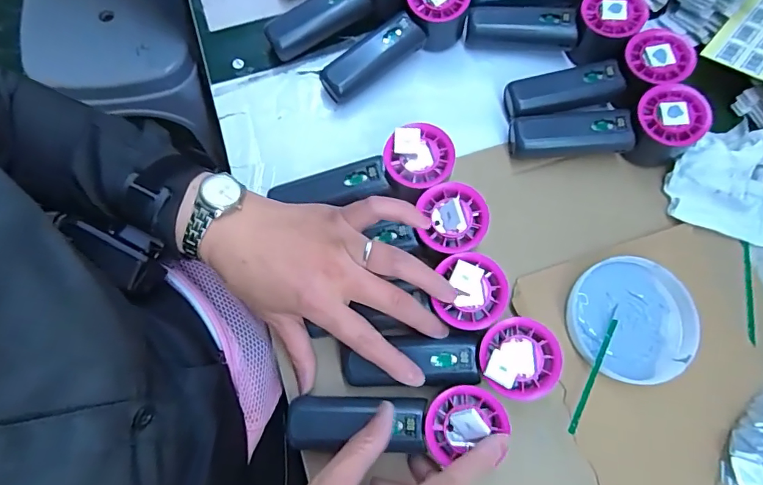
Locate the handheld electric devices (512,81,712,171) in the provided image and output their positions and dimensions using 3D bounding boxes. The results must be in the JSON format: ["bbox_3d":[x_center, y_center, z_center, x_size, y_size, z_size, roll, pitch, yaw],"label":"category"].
[{"bbox_3d":[0.197,-0.100,0.413,0.155,0.049,0.052,-3,74,10],"label":"handheld electric devices"}]

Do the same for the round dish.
[{"bbox_3d":[0.207,0.064,0.379,0.102,0.016,0.098,-2,74,-3],"label":"round dish"}]

